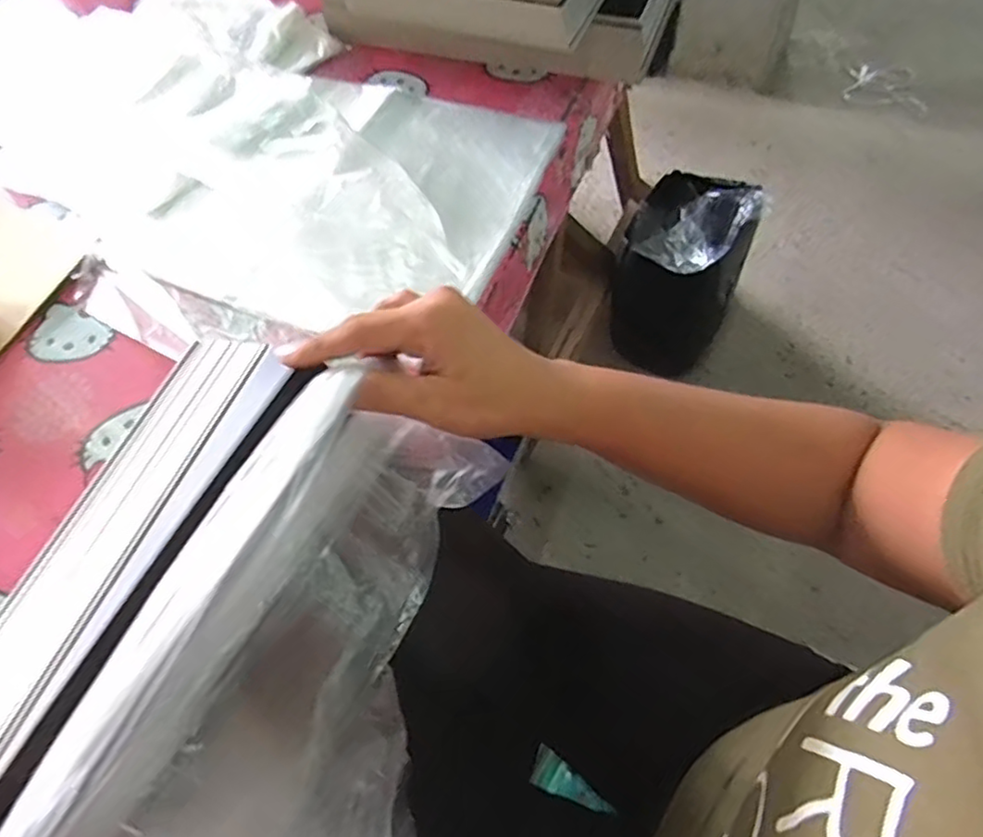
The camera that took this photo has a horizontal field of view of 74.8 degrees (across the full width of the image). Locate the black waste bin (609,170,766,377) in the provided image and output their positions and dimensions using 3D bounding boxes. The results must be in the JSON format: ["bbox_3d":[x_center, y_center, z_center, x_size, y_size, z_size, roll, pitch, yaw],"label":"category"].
[{"bbox_3d":[0.405,-0.313,1.382,0.236,0.349,0.267,22,65,15],"label":"black waste bin"}]

